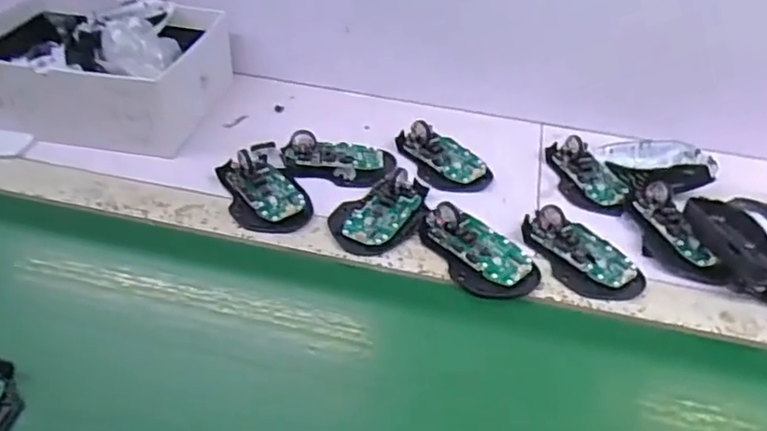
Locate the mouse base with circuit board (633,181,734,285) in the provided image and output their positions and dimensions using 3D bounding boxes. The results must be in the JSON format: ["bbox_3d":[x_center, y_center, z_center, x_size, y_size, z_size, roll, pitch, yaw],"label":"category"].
[{"bbox_3d":[0.264,0.016,0.552,0.048,0.030,0.107,-6,40,-12],"label":"mouse base with circuit board"}]

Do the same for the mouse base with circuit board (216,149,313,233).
[{"bbox_3d":[-0.111,-0.024,0.575,0.072,0.023,0.101,-12,42,-19],"label":"mouse base with circuit board"}]

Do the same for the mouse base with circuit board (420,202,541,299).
[{"bbox_3d":[0.079,0.025,0.530,0.064,0.030,0.116,-25,48,-31],"label":"mouse base with circuit board"}]

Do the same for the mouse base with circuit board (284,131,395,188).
[{"bbox_3d":[-0.046,-0.064,0.624,0.111,0.025,0.070,8,40,4],"label":"mouse base with circuit board"}]

